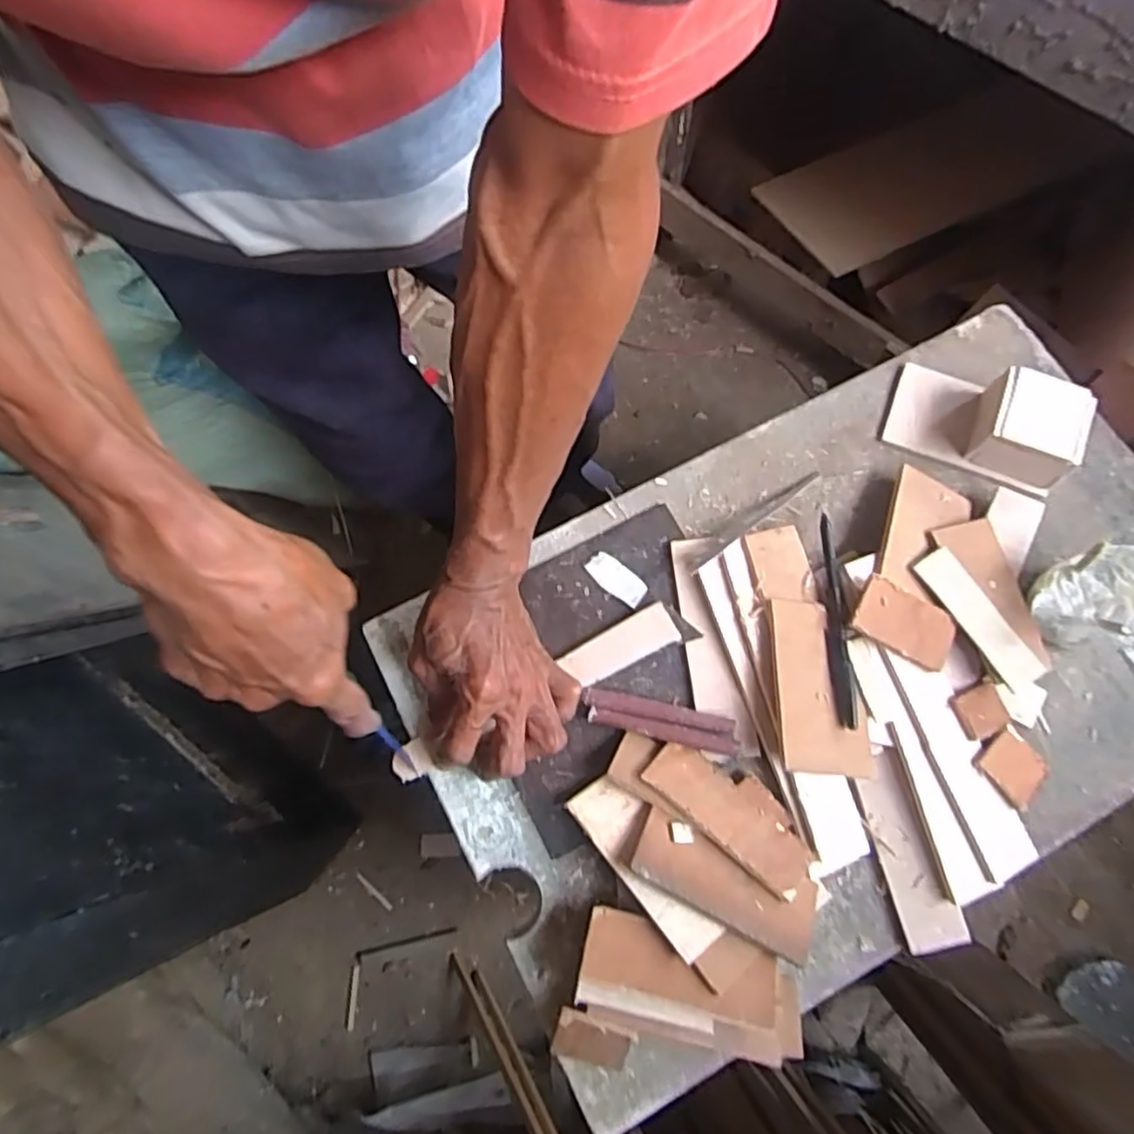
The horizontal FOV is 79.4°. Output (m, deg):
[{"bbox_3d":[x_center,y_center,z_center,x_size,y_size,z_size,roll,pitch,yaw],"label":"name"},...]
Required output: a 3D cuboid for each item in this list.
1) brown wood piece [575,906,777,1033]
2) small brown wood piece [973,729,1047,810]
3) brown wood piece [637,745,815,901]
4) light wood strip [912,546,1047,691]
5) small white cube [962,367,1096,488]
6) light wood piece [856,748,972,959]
[{"bbox_3d":[0.064,0.236,0.397,0.111,0.013,0.050,10,56,4],"label":"brown wood piece"},{"bbox_3d":[0.294,0.132,0.452,0.046,0.004,0.040,45,75,-1],"label":"small brown wood piece"},{"bbox_3d":[0.105,0.154,0.435,0.110,0.006,0.051,40,50,13],"label":"brown wood piece"},{"bbox_3d":[0.278,0.035,0.463,0.027,0.007,0.103,-37,80,8],"label":"light wood strip"},{"bbox_3d":[0.343,-0.103,0.509,0.071,0.047,0.068,20,74,7],"label":"small white cube"},{"bbox_3d":[0.217,0.181,0.440,0.035,0.006,0.120,-18,76,12],"label":"light wood piece"}]

